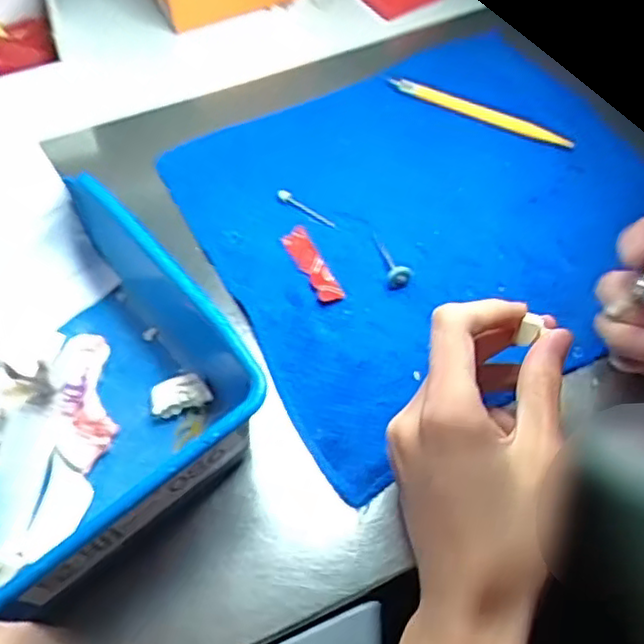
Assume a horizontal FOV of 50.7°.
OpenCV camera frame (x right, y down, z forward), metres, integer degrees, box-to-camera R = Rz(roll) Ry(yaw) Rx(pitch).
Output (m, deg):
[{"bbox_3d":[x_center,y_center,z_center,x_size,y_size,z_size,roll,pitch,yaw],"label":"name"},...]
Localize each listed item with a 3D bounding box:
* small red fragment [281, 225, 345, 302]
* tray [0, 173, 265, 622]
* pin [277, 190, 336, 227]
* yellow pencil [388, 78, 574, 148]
[{"bbox_3d":[-0.006,-0.036,0.412,0.016,0.006,0.060,-20,61,-13],"label":"small red fragment"},{"bbox_3d":[-0.131,0.036,0.329,0.161,0.071,0.166,-37,66,-21],"label":"tray"},{"bbox_3d":[-0.010,-0.074,0.436,0.043,0.004,0.006,31,62,17],"label":"pin"},{"bbox_3d":[0.113,-0.152,0.490,0.135,0.008,0.013,26,61,14],"label":"yellow pencil"}]

